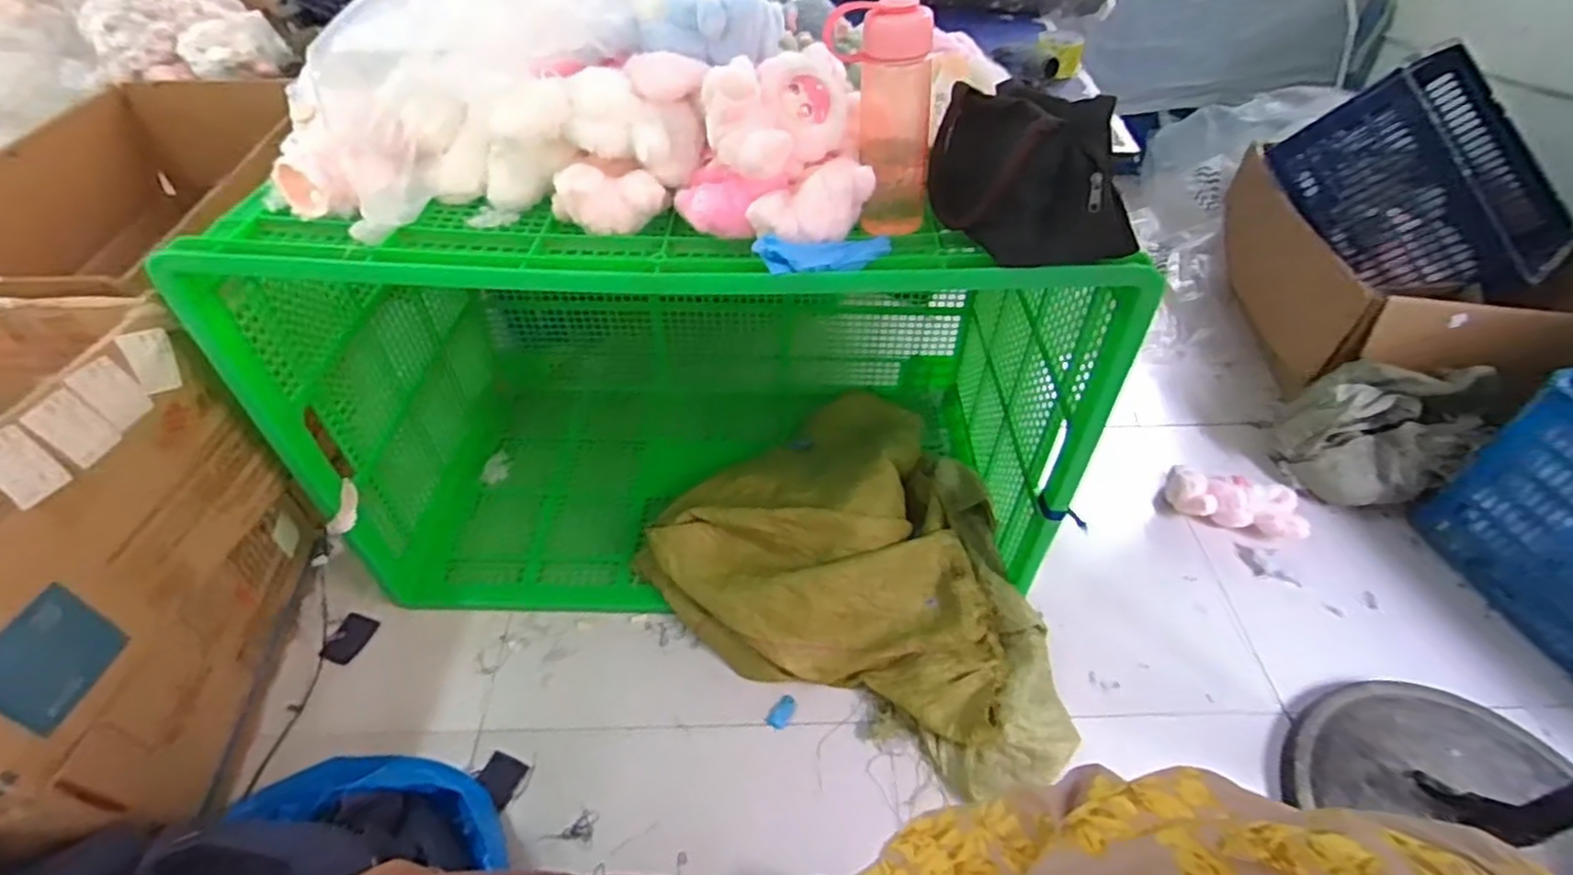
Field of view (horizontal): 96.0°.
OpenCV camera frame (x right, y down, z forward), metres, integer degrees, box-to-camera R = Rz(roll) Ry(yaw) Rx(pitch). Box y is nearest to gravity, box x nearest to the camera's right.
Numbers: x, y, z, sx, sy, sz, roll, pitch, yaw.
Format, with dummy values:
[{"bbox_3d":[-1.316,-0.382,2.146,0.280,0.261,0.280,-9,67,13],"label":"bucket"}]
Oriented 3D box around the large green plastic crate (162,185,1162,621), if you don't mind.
[{"bbox_3d":[-0.135,-0.137,1.131,1.033,0.666,0.569,1,47,0],"label":"large green plastic crate"}]

